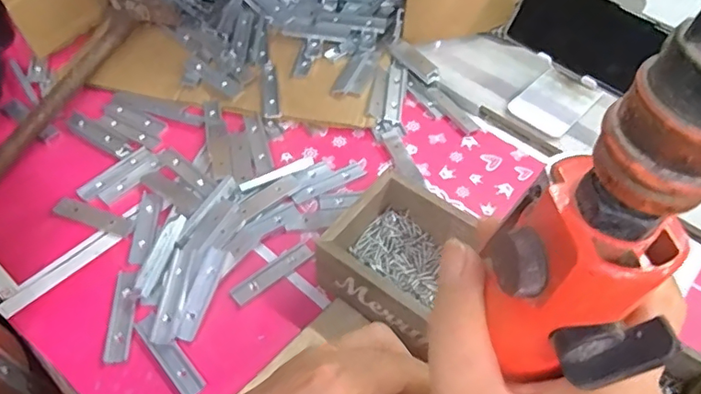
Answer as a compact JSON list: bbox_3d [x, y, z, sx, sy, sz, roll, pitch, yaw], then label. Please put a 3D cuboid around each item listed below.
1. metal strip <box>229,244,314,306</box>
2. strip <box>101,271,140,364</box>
[{"bbox_3d":[-0.067,0.064,0.461,0.077,0.004,0.019,-35,61,-23],"label":"metal strip"},{"bbox_3d":[-0.183,0.092,0.432,0.022,0.010,0.080,-4,54,-3],"label":"strip"}]

